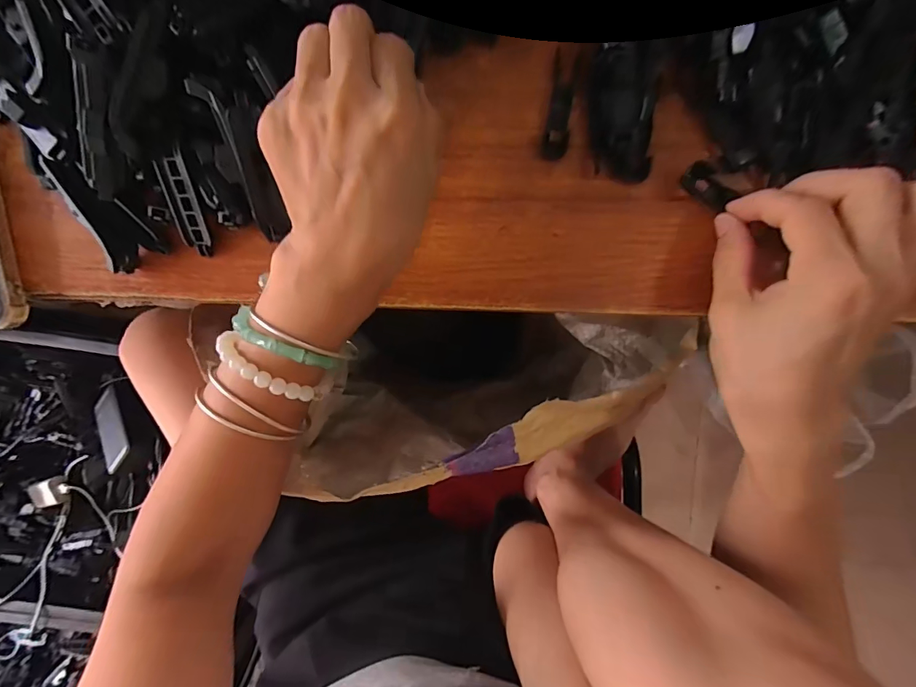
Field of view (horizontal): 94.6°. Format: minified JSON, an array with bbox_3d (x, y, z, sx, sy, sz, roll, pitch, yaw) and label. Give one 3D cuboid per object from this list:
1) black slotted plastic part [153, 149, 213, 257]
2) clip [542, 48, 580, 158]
[{"bbox_3d":[-0.155,-0.077,0.242,0.018,0.004,0.056,1,122,4],"label":"black slotted plastic part"},{"bbox_3d":[0.057,-0.131,0.234,0.013,0.004,0.054,7,96,3],"label":"clip"}]

